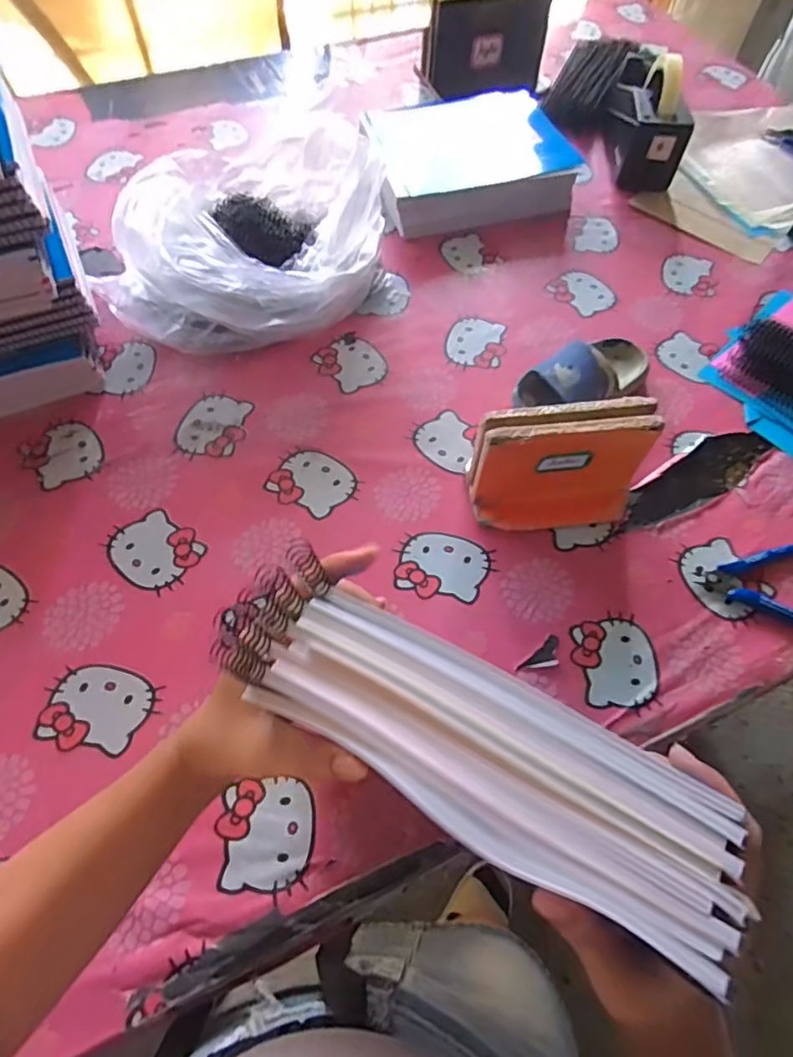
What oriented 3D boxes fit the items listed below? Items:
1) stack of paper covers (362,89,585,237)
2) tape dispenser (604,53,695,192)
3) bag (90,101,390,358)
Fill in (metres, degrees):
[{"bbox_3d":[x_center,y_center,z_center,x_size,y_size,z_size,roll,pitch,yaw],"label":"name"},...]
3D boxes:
[{"bbox_3d":[0.103,-0.531,0.839,0.283,0.065,0.238,-12,62,-8],"label":"stack of paper covers"},{"bbox_3d":[0.368,-0.601,0.849,0.094,0.126,0.203,10,61,4],"label":"tape dispenser"},{"bbox_3d":[-0.166,-0.341,0.683,0.282,0.138,0.266,10,61,4],"label":"bag"}]

